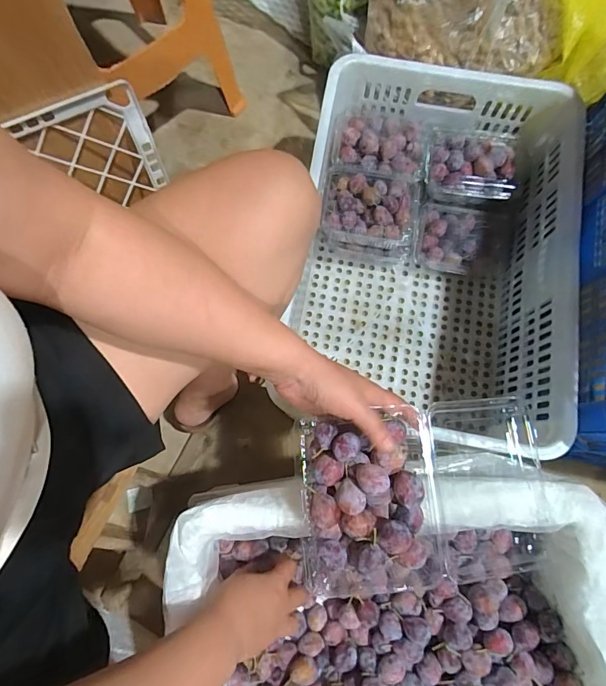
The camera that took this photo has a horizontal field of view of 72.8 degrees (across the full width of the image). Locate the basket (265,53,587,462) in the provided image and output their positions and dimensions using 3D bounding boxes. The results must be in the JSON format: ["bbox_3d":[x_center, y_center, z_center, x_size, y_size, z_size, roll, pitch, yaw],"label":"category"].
[{"bbox_3d":[0.218,-0.143,0.726,0.409,0.231,0.603,9,77,2],"label":"basket"}]

